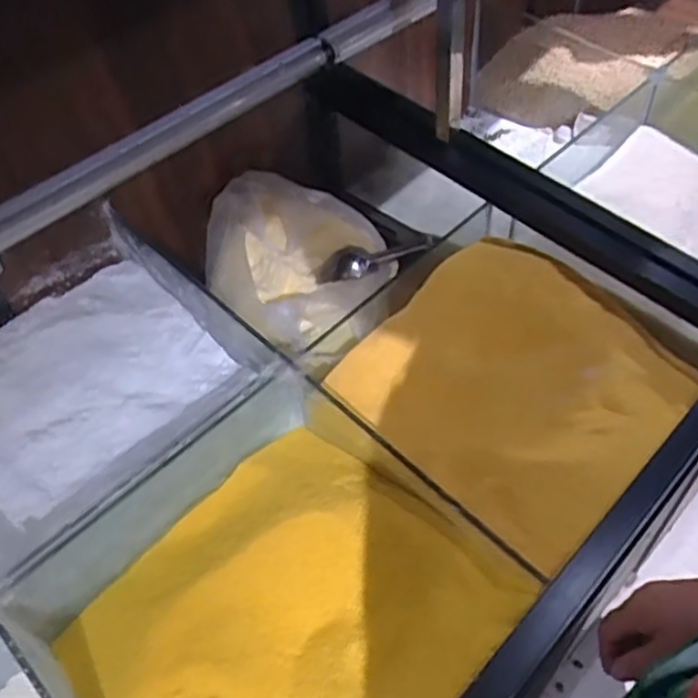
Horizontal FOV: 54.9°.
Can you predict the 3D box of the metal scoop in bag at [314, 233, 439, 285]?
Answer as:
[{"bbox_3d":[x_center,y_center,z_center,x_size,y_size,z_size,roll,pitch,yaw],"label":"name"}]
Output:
[{"bbox_3d":[0.038,-0.139,0.988,0.183,0.032,0.063,-12,46,27],"label":"metal scoop in bag"}]

